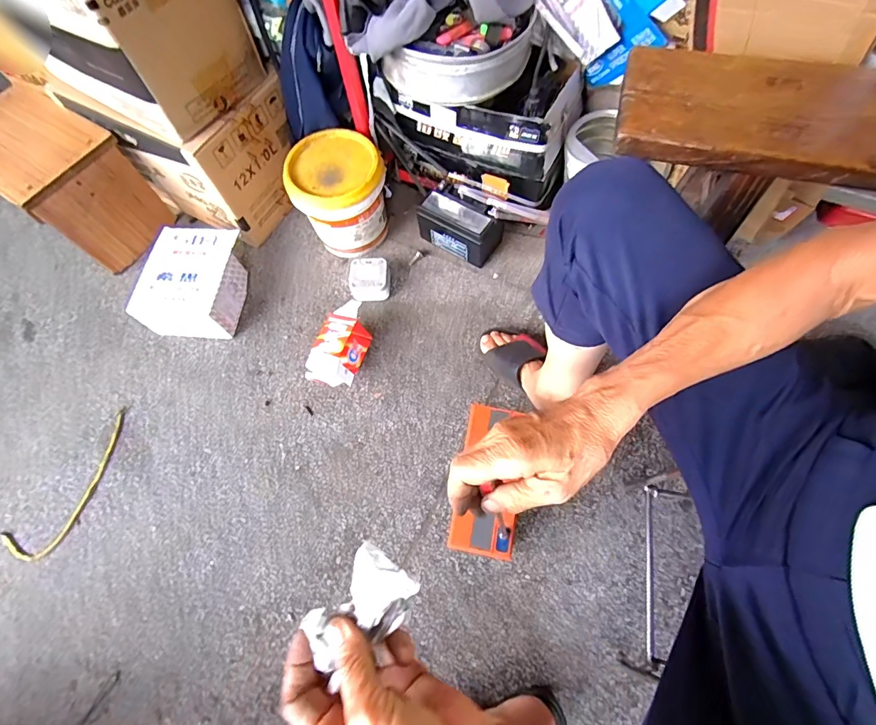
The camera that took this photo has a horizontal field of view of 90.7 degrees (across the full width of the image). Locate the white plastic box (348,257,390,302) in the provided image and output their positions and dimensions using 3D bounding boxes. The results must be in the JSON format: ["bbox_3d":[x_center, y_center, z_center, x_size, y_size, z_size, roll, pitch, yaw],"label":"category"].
[{"bbox_3d":[-0.132,-0.158,0.837,0.073,0.051,0.072,-2,66,1],"label":"white plastic box"}]

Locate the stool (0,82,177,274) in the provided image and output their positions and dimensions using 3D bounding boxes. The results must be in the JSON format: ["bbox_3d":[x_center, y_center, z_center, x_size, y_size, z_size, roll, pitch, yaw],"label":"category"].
[{"bbox_3d":[-0.740,-0.357,0.870,0.290,0.218,0.187,31,71,14],"label":"stool"}]

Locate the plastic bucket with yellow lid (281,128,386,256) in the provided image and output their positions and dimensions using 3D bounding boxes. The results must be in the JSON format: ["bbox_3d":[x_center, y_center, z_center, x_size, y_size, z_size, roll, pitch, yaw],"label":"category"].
[{"bbox_3d":[-0.185,-0.316,0.845,0.165,0.183,0.155,-1,66,2],"label":"plastic bucket with yellow lid"}]

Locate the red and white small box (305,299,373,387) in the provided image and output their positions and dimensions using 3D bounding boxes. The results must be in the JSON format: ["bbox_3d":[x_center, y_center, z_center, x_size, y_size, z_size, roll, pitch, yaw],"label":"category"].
[{"bbox_3d":[-0.170,-0.032,0.774,0.080,0.074,0.158,19,68,10],"label":"red and white small box"}]

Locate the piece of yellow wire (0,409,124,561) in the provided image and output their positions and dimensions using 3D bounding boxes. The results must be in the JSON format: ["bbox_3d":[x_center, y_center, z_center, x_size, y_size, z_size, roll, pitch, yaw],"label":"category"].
[{"bbox_3d":[-0.608,0.211,0.737,0.091,0.006,0.258,30,71,14],"label":"piece of yellow wire"}]

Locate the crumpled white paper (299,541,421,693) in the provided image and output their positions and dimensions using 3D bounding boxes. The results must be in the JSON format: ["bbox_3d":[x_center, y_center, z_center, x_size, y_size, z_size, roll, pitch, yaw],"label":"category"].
[{"bbox_3d":[-0.048,0.156,0.268,0.050,0.024,0.073,38,73,17],"label":"crumpled white paper"}]

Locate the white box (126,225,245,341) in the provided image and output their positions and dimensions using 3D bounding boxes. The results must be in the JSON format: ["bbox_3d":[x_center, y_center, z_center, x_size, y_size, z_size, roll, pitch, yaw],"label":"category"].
[{"bbox_3d":[-0.465,-0.154,0.834,0.166,0.095,0.191,3,67,3],"label":"white box"}]

